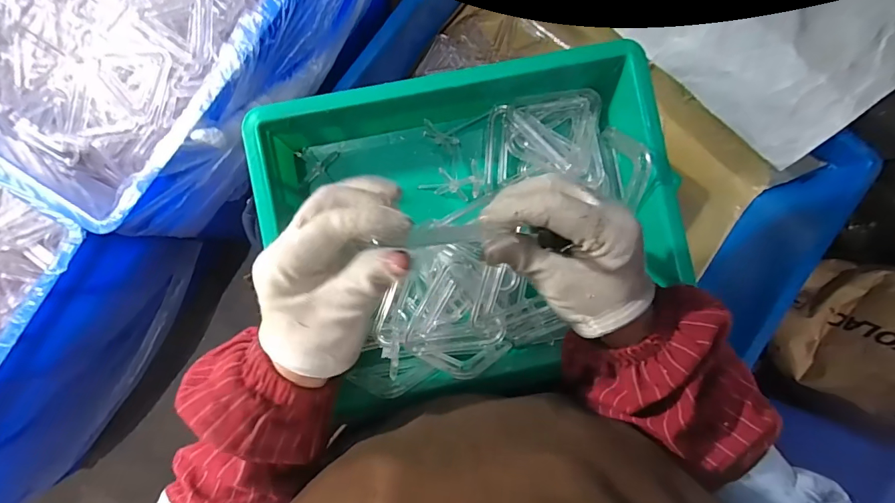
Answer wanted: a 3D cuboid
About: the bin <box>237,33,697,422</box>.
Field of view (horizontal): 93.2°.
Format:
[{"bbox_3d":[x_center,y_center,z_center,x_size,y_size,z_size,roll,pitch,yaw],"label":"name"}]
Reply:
[{"bbox_3d":[0.021,-0.012,0.396,0.348,0.089,0.282,-11,90,-4],"label":"bin"}]

